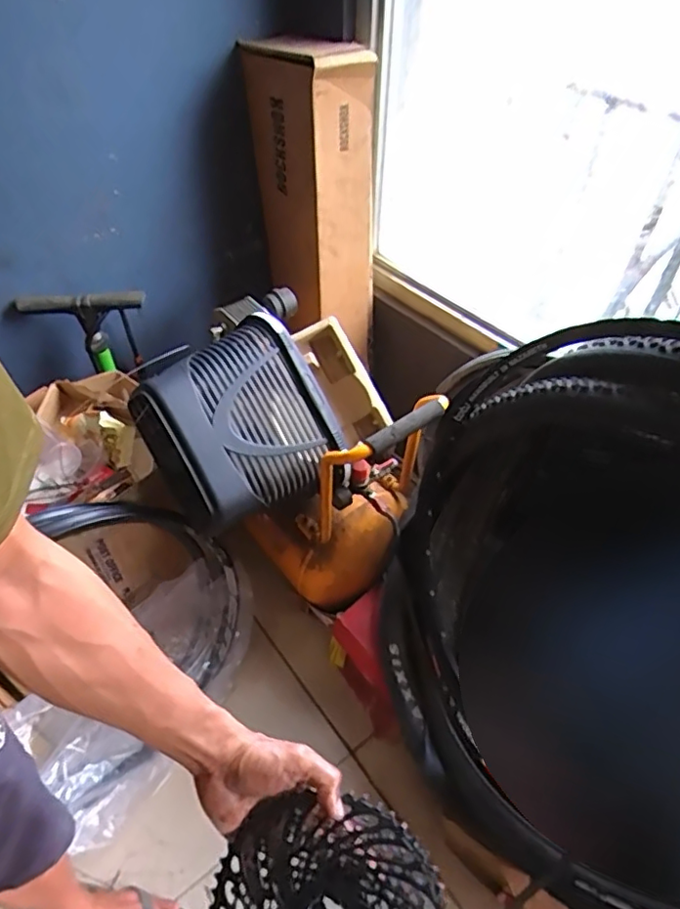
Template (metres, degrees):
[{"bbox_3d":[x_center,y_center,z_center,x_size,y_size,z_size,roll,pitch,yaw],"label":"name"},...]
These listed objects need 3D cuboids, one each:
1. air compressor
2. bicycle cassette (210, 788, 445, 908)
[{"bbox_3d":[-0.077,0.046,1.039,0.348,0.470,0.375,36,57,27],"label":"air compressor"},{"bbox_3d":[-0.001,0.374,0.490,0.185,0.044,0.166,28,85,20],"label":"bicycle cassette"}]

